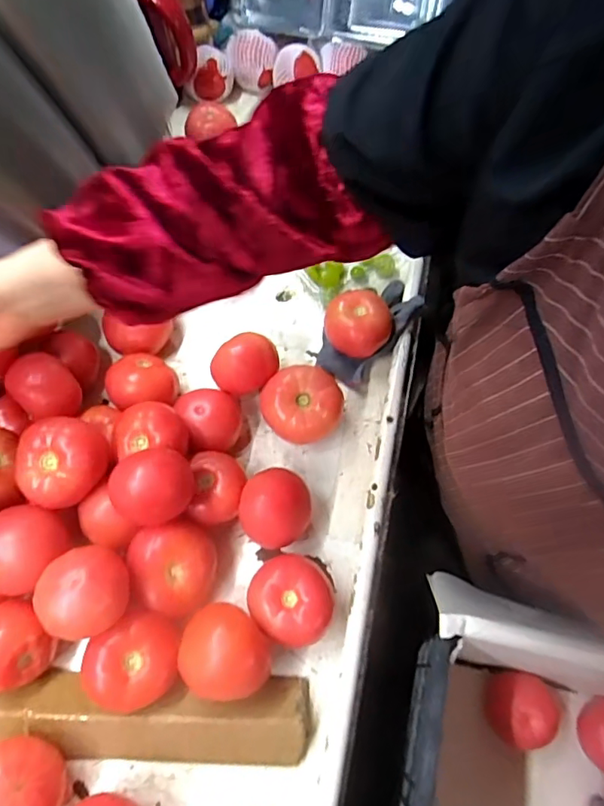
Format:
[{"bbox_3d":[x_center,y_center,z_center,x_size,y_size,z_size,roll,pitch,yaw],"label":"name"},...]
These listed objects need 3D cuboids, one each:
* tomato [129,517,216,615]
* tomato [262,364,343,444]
[{"bbox_3d":[-0.126,0.164,0.516,0.077,0.057,0.079,-1,64,2],"label":"tomato"},{"bbox_3d":[0.001,0.004,0.608,0.093,0.064,0.085,-10,64,-2],"label":"tomato"}]

